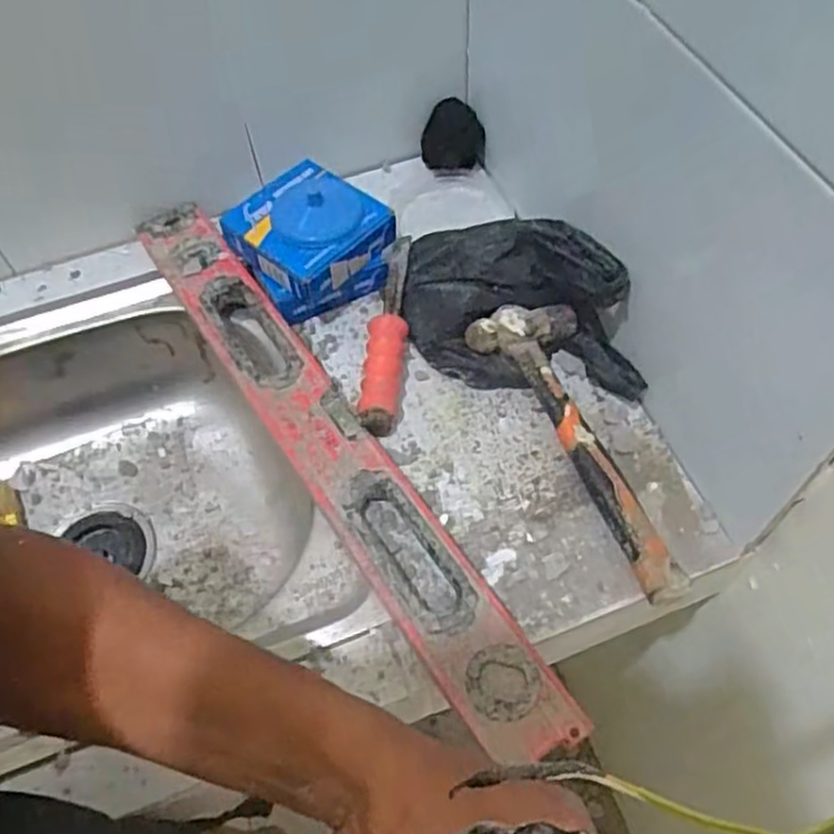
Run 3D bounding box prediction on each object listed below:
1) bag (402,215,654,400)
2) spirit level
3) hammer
[{"bbox_3d":[0.085,-0.105,0.603,0.197,0.088,0.154,5,59,7],"label":"bag"},{"bbox_3d":[-0.079,0.014,0.573,0.061,0.030,0.561,-31,61,-15],"label":"spirit level"},{"bbox_3d":[0.110,0.020,0.545,0.096,0.049,0.251,-12,58,-4],"label":"hammer"}]

